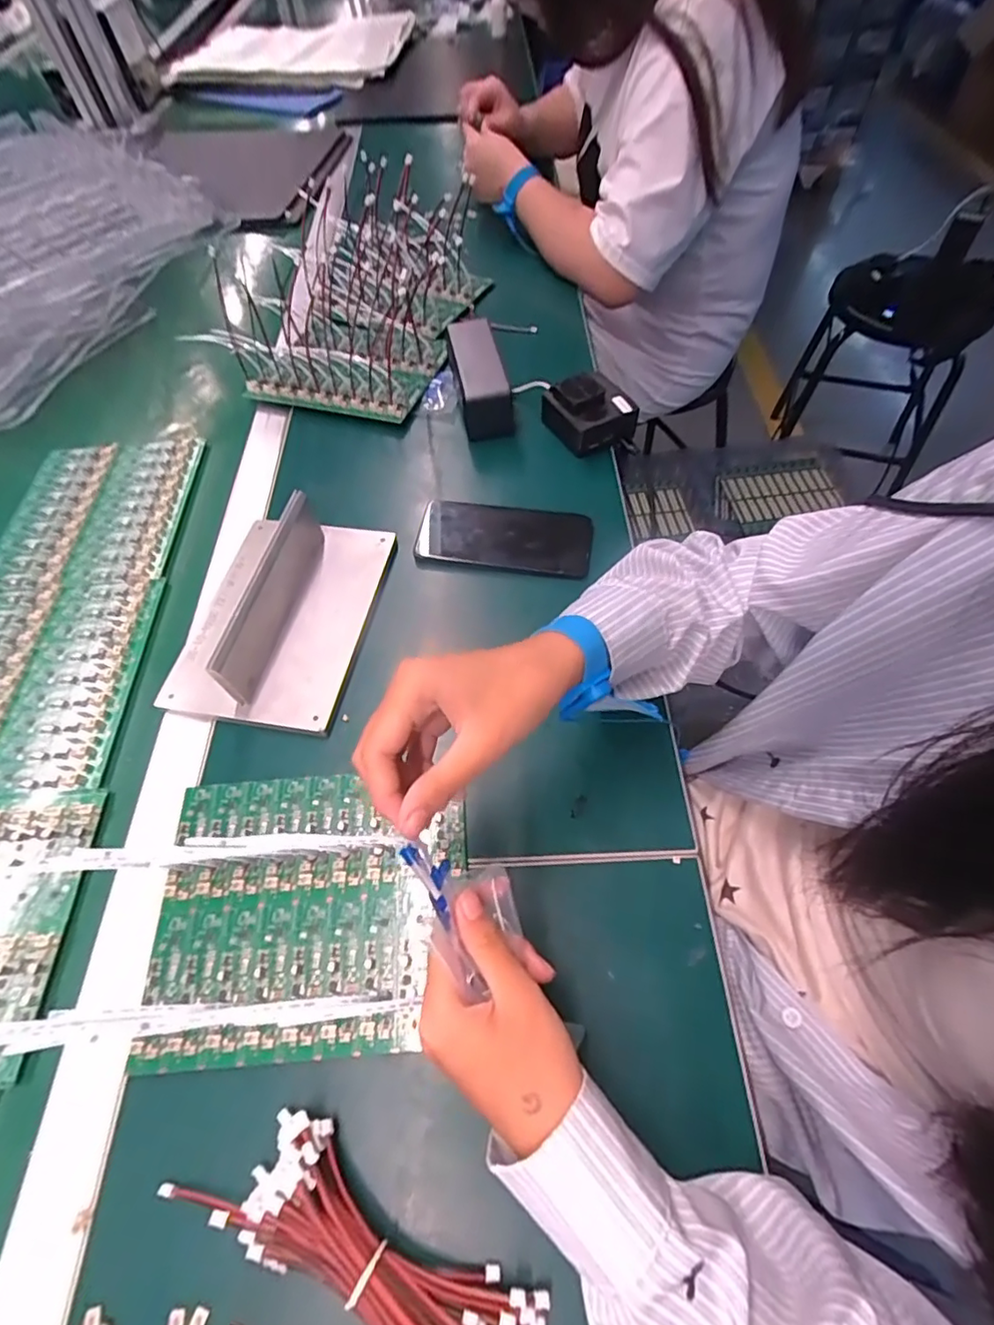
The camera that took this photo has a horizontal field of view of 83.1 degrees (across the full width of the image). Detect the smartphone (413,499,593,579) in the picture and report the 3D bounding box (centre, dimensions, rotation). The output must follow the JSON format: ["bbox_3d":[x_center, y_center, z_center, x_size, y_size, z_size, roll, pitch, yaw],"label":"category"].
[{"bbox_3d":[0.007,-0.117,0.511,0.154,0.013,0.068,7,60,8],"label":"smartphone"}]

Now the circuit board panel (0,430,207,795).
[{"bbox_3d":[-0.392,-0.068,0.510,0.177,0.014,0.385,-3,59,2],"label":"circuit board panel"}]

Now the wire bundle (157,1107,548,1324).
[{"bbox_3d":[-0.068,0.284,0.268,0.186,0.030,0.059,24,63,16],"label":"wire bundle"}]

